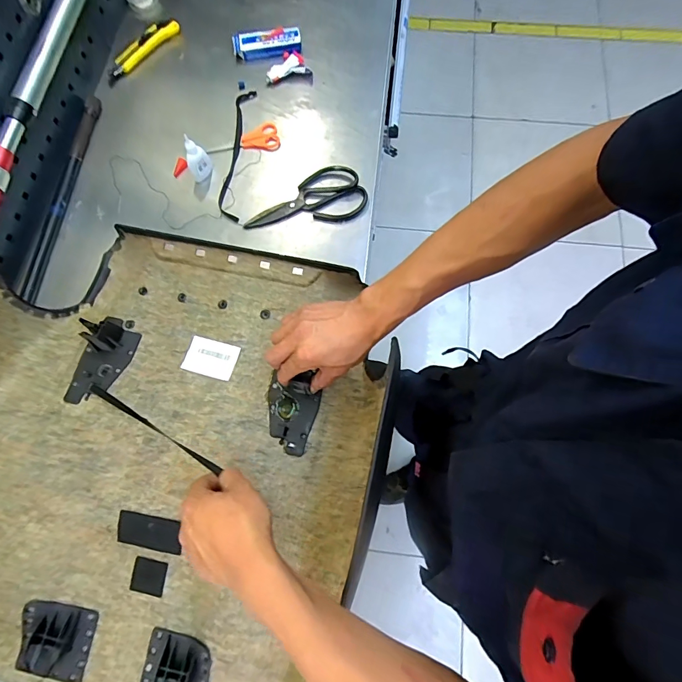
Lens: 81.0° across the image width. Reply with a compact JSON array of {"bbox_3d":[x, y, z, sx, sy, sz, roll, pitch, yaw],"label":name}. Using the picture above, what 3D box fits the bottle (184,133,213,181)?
[{"bbox_3d":[-0.231,-0.289,0.642,0.038,0.082,0.025,-22,74,-6],"label":"bottle"}]

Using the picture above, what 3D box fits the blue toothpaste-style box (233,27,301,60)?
[{"bbox_3d":[-0.138,-0.555,0.746,0.124,0.031,0.045,-2,73,1],"label":"blue toothpaste-style box"}]

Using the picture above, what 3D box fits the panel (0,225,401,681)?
[{"bbox_3d":[-0.217,0.128,0.453,0.520,0.158,0.566,11,73,4],"label":"panel"}]

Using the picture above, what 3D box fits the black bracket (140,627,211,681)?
[{"bbox_3d":[-0.191,0.381,0.459,0.079,0.022,0.079,11,73,5],"label":"black bracket"}]

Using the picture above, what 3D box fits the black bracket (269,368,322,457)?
[{"bbox_3d":[-0.068,0.085,0.499,0.069,0.043,0.092,15,64,5],"label":"black bracket"}]

